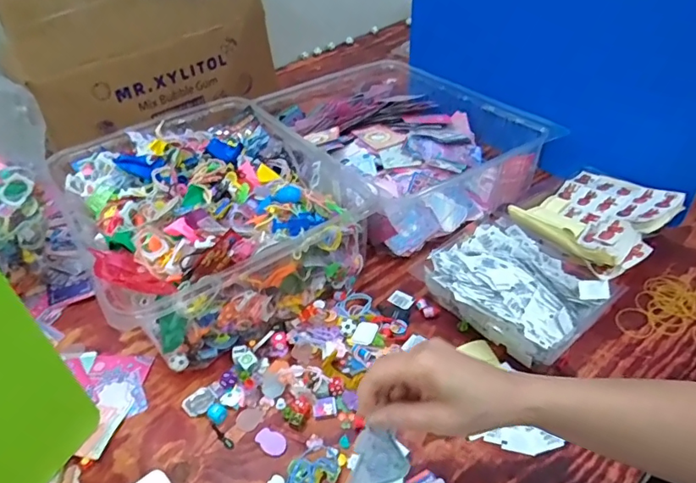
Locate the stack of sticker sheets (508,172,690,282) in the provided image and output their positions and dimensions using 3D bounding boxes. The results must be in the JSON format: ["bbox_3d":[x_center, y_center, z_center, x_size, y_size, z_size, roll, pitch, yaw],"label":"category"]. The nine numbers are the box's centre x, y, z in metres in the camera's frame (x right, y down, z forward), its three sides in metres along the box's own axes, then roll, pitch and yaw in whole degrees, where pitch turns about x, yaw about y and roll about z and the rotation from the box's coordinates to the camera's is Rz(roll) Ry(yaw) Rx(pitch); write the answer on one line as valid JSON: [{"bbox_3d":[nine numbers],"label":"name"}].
[{"bbox_3d":[0.349,-0.036,0.692,0.196,0.051,0.178,-27,44,-24],"label":"stack of sticker sheets"}]

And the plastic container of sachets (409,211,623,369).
[{"bbox_3d":[0.198,0.048,0.640,0.185,0.069,0.235,-27,45,-24],"label":"plastic container of sachets"}]

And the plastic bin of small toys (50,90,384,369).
[{"bbox_3d":[-0.213,-0.055,0.735,0.323,0.147,0.443,-26,44,-23],"label":"plastic bin of small toys"}]

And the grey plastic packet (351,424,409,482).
[{"bbox_3d":[0.029,0.183,0.419,0.051,0.054,0.008,-1,16,-20],"label":"grey plastic packet"}]

